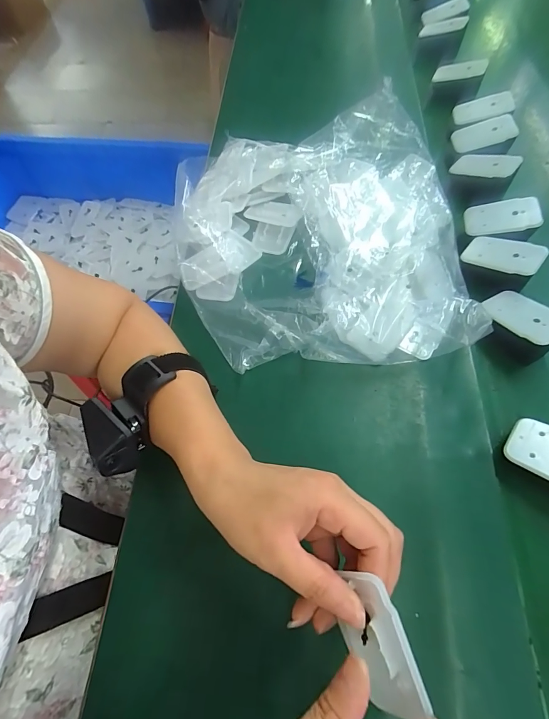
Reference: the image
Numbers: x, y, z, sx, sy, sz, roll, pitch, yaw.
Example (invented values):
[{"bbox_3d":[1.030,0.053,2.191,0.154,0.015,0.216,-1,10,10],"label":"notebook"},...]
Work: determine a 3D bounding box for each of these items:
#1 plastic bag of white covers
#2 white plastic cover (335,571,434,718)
[{"bbox_3d":[0.039,-0.138,0.367,0.284,0.080,0.288,-1,63,3],"label":"plastic bag of white covers"},{"bbox_3d":[0.052,0.144,0.181,0.035,0.007,0.065,-30,70,34],"label":"white plastic cover"}]

